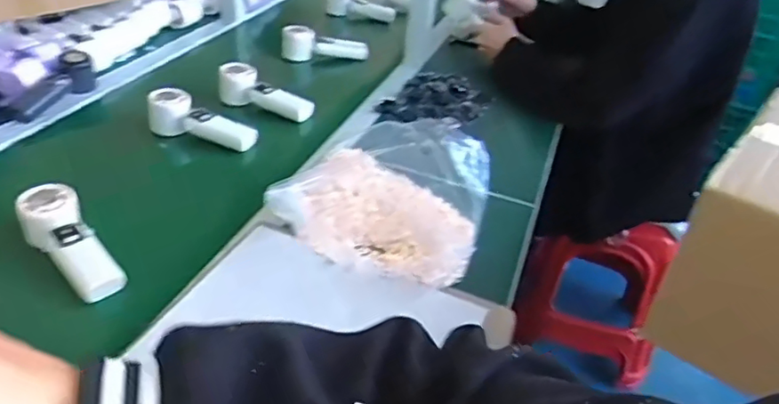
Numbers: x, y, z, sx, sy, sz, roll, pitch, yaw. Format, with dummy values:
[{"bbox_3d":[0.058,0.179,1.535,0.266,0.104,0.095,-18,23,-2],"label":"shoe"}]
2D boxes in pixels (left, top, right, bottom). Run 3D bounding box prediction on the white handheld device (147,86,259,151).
[{"bbox_3d":[-0.287,-0.126,0.907,0.170,0.057,0.049,15,37,10],"label":"white handheld device"}]

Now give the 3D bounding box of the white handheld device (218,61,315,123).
[{"bbox_3d":[-0.211,-0.185,0.998,0.164,0.055,0.054,22,39,20],"label":"white handheld device"}]

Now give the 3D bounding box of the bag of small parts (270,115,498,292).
[{"bbox_3d":[0.001,-0.017,0.775,0.243,0.078,0.268,16,37,12],"label":"bag of small parts"}]

